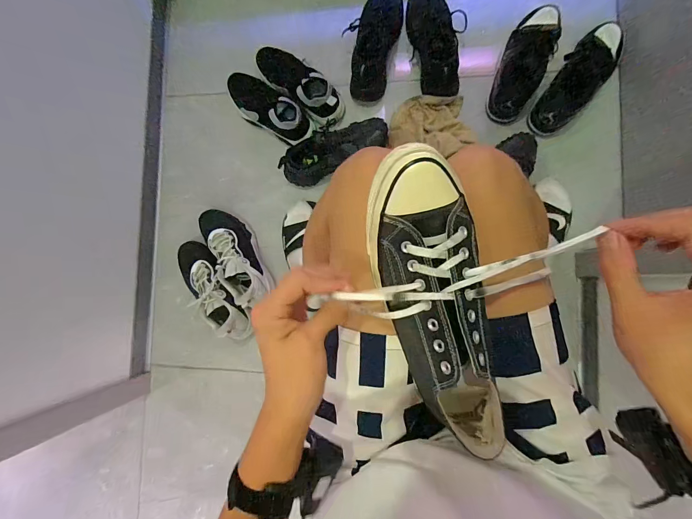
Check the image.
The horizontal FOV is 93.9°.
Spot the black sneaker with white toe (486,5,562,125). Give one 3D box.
[{"bbox_3d":[0.433,-0.476,0.774,0.102,0.111,0.278,23,102,9],"label":"black sneaker with white toe"}]

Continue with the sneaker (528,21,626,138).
[{"bbox_3d":[0.558,-0.432,0.767,0.099,0.097,0.288,38,92,9],"label":"sneaker"}]

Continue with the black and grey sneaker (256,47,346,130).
[{"bbox_3d":[-0.118,-0.467,0.874,0.108,0.115,0.307,-43,82,3],"label":"black and grey sneaker"}]

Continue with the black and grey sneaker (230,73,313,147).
[{"bbox_3d":[-0.218,-0.417,0.872,0.277,0.079,0.104,32,91,9],"label":"black and grey sneaker"}]

